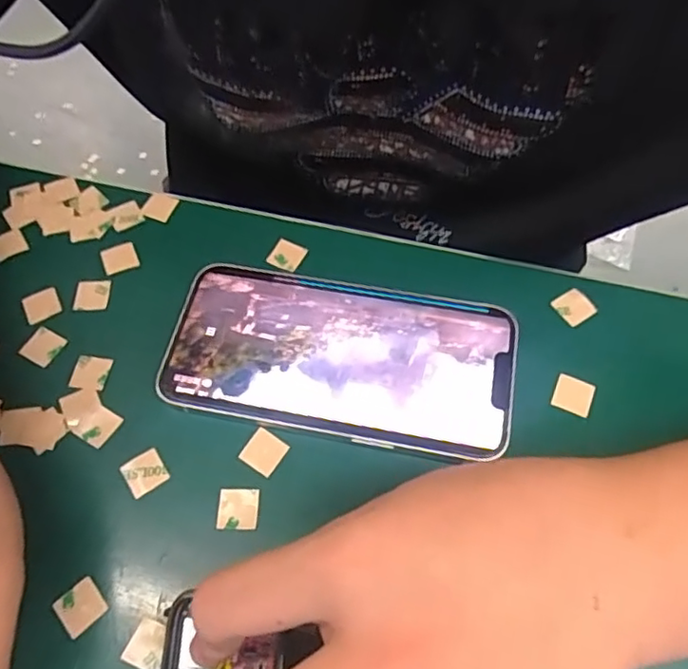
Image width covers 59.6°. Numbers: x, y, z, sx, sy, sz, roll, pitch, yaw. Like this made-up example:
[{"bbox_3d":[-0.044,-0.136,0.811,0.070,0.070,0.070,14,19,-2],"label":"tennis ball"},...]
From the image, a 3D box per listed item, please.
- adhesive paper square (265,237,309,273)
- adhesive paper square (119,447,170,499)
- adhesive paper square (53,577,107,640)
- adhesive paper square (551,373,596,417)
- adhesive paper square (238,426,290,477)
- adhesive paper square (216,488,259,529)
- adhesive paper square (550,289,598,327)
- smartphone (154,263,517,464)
[{"bbox_3d":[-0.028,-0.038,0.291,0.016,0.004,0.015,25,70,7],"label":"adhesive paper square"},{"bbox_3d":[-0.080,0.055,0.240,0.016,0.004,0.015,-32,66,-15],"label":"adhesive paper square"},{"bbox_3d":[-0.095,0.098,0.217,0.016,0.004,0.015,-41,70,-14],"label":"adhesive paper square"},{"bbox_3d":[0.097,0.025,0.253,0.015,0.004,0.015,21,64,12],"label":"adhesive paper square"},{"bbox_3d":[-0.033,0.047,0.243,0.016,0.004,0.015,32,71,14],"label":"adhesive paper square"},{"bbox_3d":[-0.041,0.067,0.233,0.015,0.004,0.015,1,62,0],"label":"adhesive paper square"},{"bbox_3d":[0.105,-0.012,0.275,0.015,0.004,0.015,-33,69,-9],"label":"adhesive paper square"},{"bbox_3d":[-0.002,0.009,0.259,0.143,0.009,0.073,10,62,7],"label":"smartphone"}]

